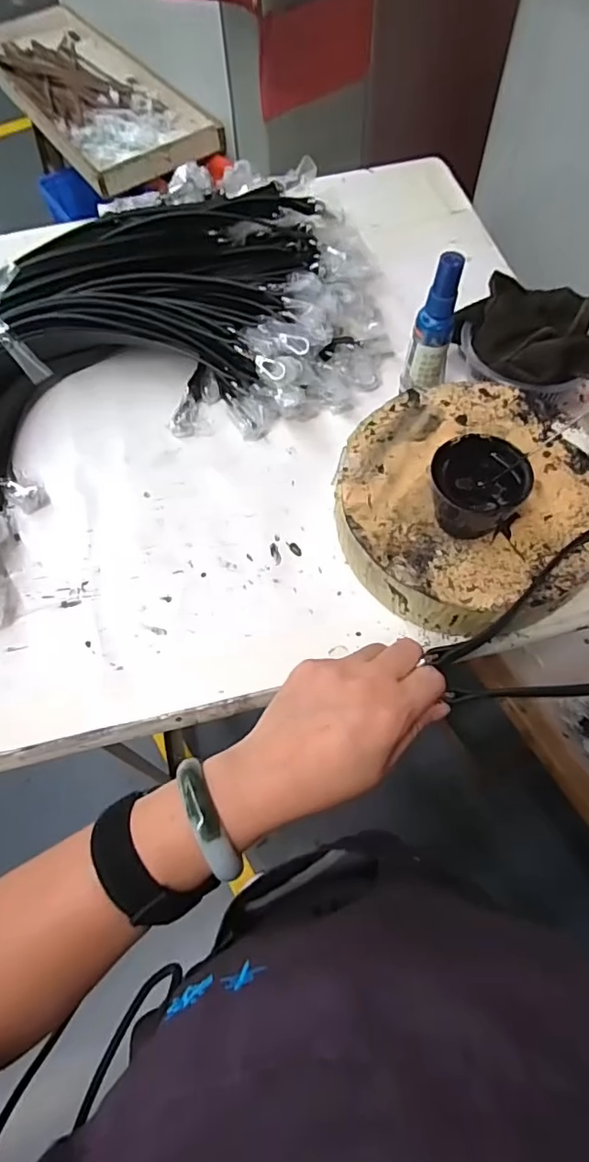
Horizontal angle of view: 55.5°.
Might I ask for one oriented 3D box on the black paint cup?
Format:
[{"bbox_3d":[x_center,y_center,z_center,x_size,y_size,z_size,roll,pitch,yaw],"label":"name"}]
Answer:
[{"bbox_3d":[0.123,-0.062,0.385,0.062,0.048,0.060,-1,63,2],"label":"black paint cup"}]

